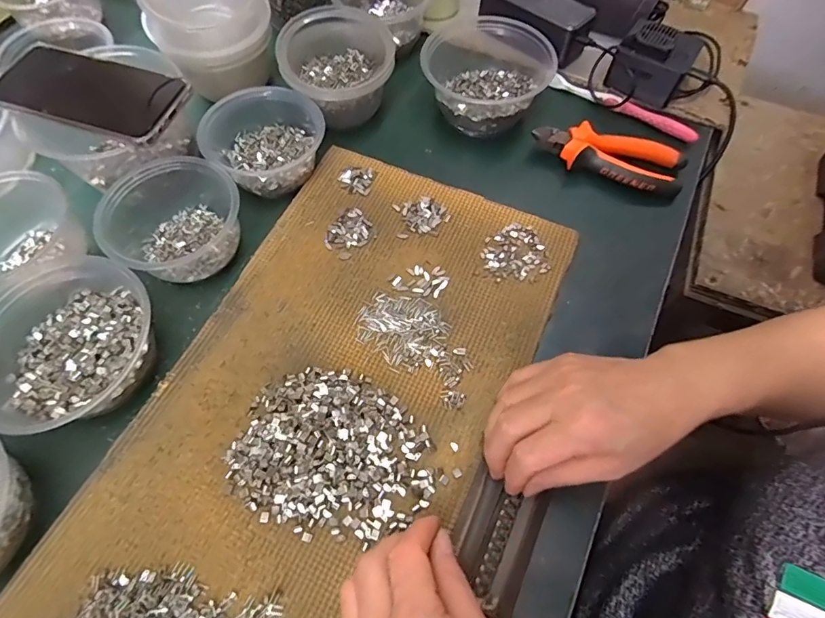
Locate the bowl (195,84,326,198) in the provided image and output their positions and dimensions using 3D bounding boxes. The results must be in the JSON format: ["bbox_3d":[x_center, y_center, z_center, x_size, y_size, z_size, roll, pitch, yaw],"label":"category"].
[{"bbox_3d":[-0.147,-0.167,0.454,0.104,0.049,0.100,1,63,-1],"label":"bowl"}]

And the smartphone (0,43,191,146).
[{"bbox_3d":[-0.280,-0.193,0.399,0.156,0.009,0.085,19,65,8],"label":"smartphone"}]

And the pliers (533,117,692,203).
[{"bbox_3d":[0.204,-0.160,0.479,0.150,0.033,0.053,23,65,9],"label":"pliers"}]

